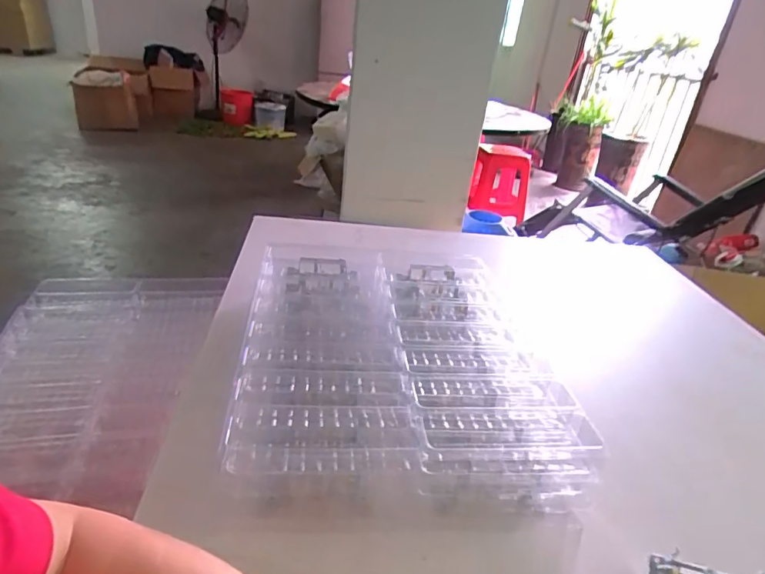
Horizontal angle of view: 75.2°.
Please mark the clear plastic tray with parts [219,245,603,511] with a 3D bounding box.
[{"bbox_3d":[0.014,0.083,0.630,0.362,0.087,0.438,4,28,-6],"label":"clear plastic tray with parts"}]

